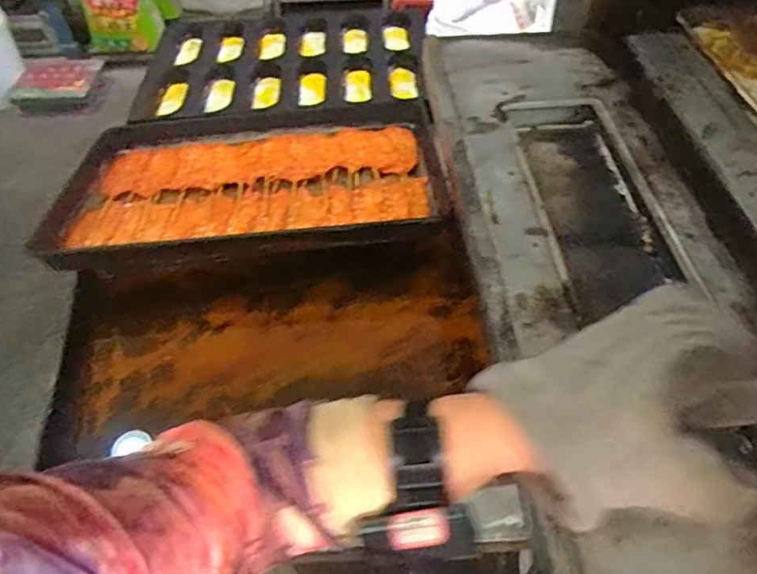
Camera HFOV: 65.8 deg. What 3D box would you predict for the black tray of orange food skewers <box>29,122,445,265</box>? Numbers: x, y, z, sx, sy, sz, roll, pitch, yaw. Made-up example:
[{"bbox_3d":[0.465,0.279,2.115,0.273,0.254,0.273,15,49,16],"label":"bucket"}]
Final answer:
[{"bbox_3d":[-0.214,-0.185,0.977,0.587,0.081,0.385,-5,50,-1],"label":"black tray of orange food skewers"}]

